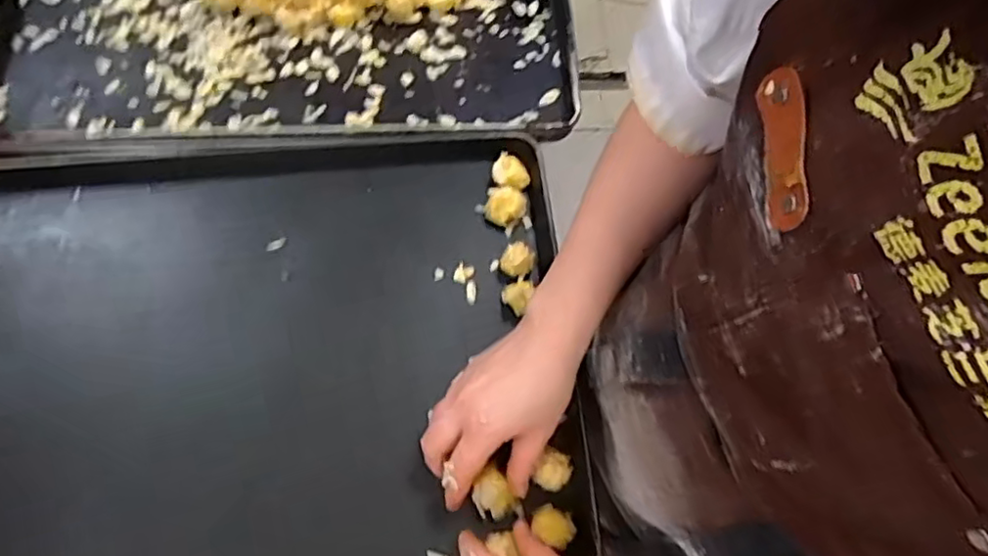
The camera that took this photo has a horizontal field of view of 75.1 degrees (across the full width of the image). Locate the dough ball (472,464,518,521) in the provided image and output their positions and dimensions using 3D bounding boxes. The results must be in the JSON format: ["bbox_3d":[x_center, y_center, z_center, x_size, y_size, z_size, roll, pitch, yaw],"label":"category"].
[{"bbox_3d":[-0.001,0.166,0.490,0.028,0.020,0.033,-32,74,-12],"label":"dough ball"}]

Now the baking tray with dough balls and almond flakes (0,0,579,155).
[{"bbox_3d":[-0.222,-0.319,0.689,0.600,0.054,0.401,-2,67,-2],"label":"baking tray with dough balls and almond flakes"}]

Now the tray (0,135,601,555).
[{"bbox_3d":[-0.250,0.073,0.553,0.615,0.067,0.399,-5,70,-3],"label":"tray"}]

